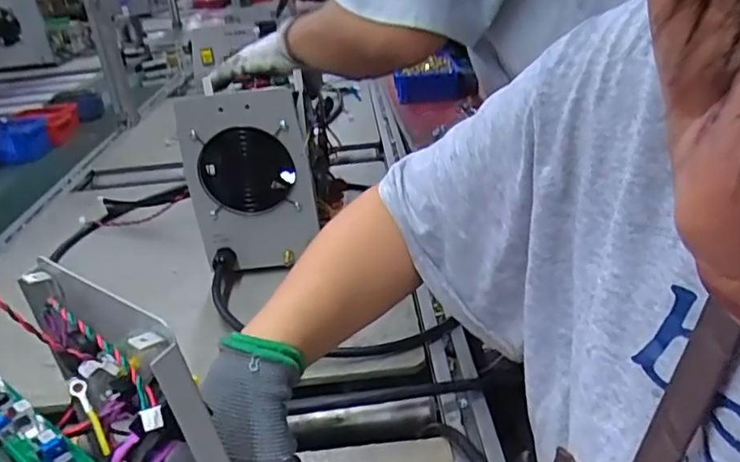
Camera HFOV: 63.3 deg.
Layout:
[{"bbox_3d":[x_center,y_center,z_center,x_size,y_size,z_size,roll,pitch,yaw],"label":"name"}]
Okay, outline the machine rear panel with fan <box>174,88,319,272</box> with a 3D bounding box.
[{"bbox_3d":[-0.146,-0.048,0.735,0.143,0.243,0.041,-7,27,-2],"label":"machine rear panel with fan"}]

